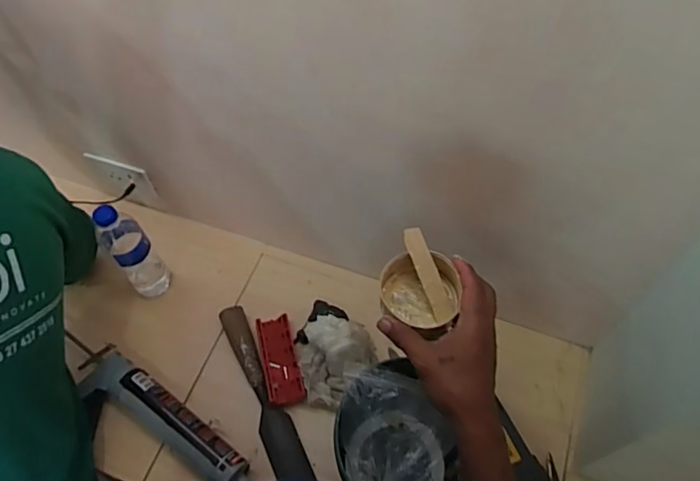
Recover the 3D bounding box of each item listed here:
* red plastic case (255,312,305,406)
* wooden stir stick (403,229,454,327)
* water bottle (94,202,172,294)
[{"bbox_3d":[-0.106,0.179,0.817,0.053,0.018,0.142,-13,58,-6],"label":"red plastic case"},{"bbox_3d":[0.082,0.035,0.567,0.020,0.006,0.101,-21,91,4],"label":"wooden stir stick"},{"bbox_3d":[-0.333,0.017,0.834,0.058,0.203,0.060,-1,58,2],"label":"water bottle"}]

